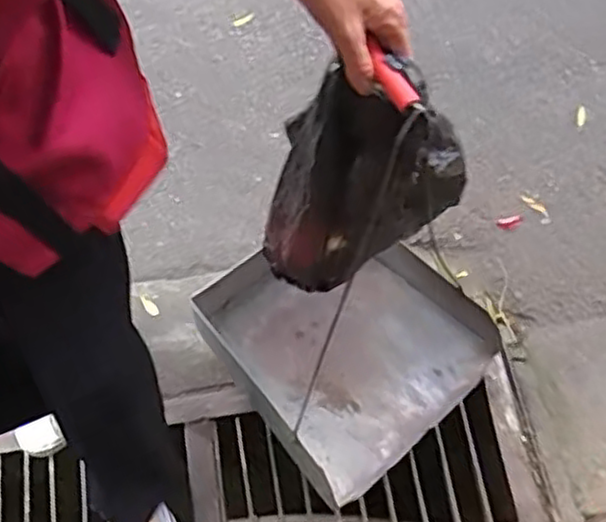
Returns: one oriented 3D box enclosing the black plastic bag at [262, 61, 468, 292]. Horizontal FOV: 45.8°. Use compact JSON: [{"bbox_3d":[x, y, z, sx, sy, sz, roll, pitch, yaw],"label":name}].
[{"bbox_3d":[0.049,-0.074,0.736,0.160,0.382,0.105,40,67,0],"label":"black plastic bag"}]

